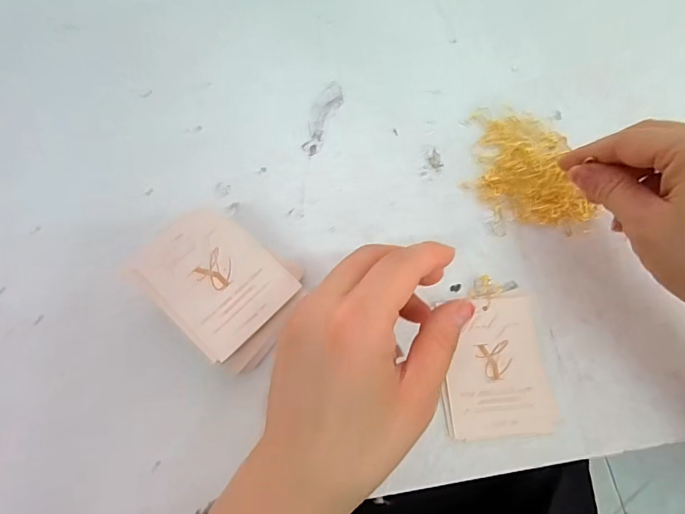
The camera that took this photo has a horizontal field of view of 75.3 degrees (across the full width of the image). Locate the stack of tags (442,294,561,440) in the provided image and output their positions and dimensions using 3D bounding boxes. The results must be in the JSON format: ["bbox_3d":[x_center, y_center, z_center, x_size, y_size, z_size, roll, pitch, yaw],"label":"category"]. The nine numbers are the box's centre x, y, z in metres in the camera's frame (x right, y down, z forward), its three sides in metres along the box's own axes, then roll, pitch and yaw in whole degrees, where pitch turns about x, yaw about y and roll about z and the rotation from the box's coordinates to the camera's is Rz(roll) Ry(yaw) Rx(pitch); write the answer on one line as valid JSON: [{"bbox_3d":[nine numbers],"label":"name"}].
[{"bbox_3d":[0.092,0.065,0.270,0.064,0.007,0.081,-4,71,0],"label":"stack of tags"}]

